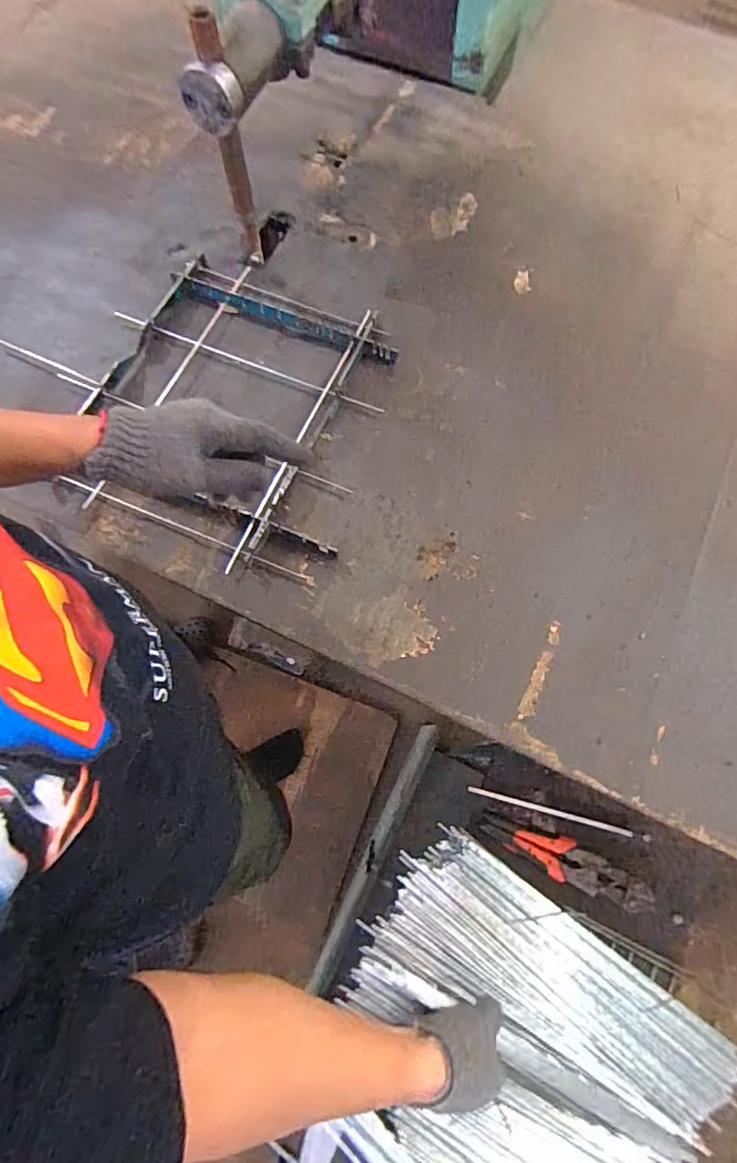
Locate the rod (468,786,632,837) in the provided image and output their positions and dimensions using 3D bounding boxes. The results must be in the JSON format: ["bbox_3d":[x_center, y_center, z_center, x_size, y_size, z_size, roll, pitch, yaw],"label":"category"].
[{"bbox_3d":[0.218,0.277,0.654,0.195,0.008,0.008,15,74,3],"label":"rod"}]

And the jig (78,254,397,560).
[{"bbox_3d":[-0.154,-0.212,0.650,0.333,0.031,0.356,19,74,4],"label":"jig"}]

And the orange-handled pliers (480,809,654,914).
[{"bbox_3d":[0.232,0.327,0.631,0.208,0.010,0.043,26,73,8],"label":"orange-handled pliers"}]

